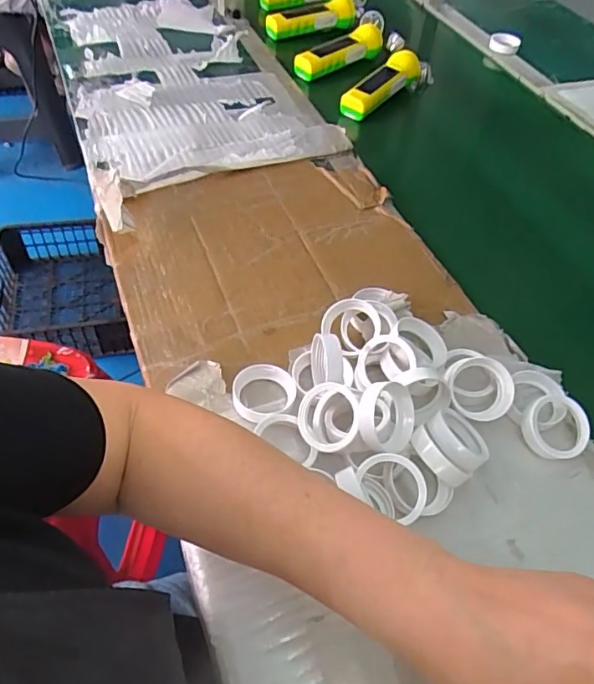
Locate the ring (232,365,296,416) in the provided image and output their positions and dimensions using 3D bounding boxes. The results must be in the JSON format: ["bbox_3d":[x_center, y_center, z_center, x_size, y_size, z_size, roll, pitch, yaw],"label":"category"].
[{"bbox_3d":[-0.027,0.043,0.458,0.049,0.020,0.049,3,51,-4],"label":"ring"}]

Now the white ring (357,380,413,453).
[{"bbox_3d":[0.070,0.055,0.410,0.050,0.017,0.056,41,56,-18],"label":"white ring"}]

